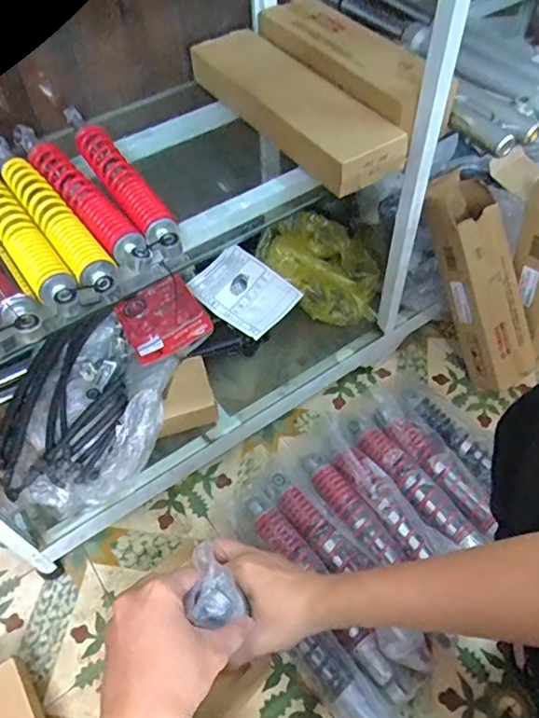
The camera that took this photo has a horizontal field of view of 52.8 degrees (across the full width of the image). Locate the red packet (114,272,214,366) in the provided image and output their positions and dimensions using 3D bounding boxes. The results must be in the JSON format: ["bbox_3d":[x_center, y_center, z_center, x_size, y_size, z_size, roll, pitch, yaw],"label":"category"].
[{"bbox_3d":[-0.193,-0.077,0.973,0.137,0.013,0.172,-31,54,-8],"label":"red packet"}]

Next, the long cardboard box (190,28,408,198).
[{"bbox_3d":[0.028,-0.370,0.785,0.120,0.053,0.374,-29,59,-19],"label":"long cardboard box"}]

